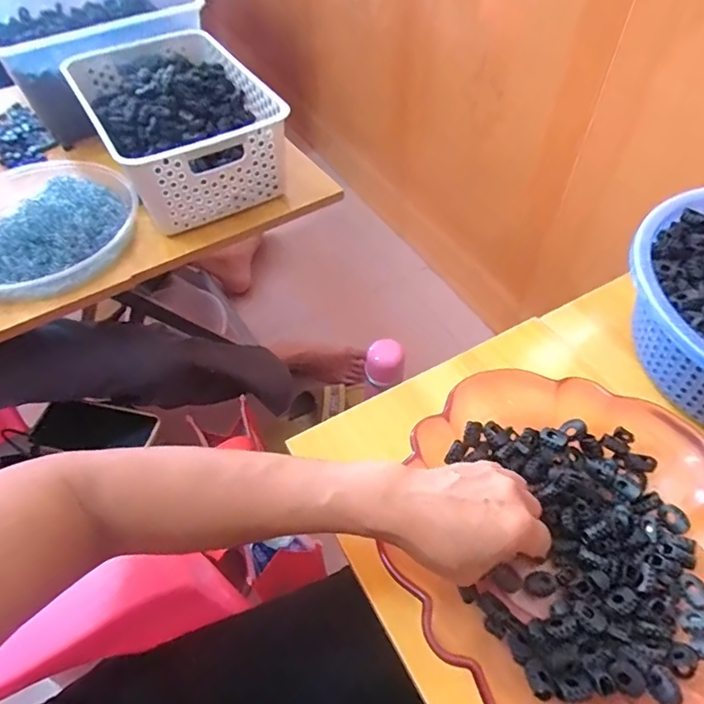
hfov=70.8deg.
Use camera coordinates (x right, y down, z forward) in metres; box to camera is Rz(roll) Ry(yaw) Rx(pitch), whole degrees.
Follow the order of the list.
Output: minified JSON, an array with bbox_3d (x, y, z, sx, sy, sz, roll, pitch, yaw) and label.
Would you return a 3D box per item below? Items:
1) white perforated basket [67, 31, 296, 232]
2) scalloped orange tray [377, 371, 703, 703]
[{"bbox_3d":[-0.239,-0.309,0.662,0.203,0.120,0.307,-29,56,-19],"label":"white perforated basket"},{"bbox_3d":[0.155,0.135,0.351,0.227,0.058,0.239,5,52,6],"label":"scalloped orange tray"}]

